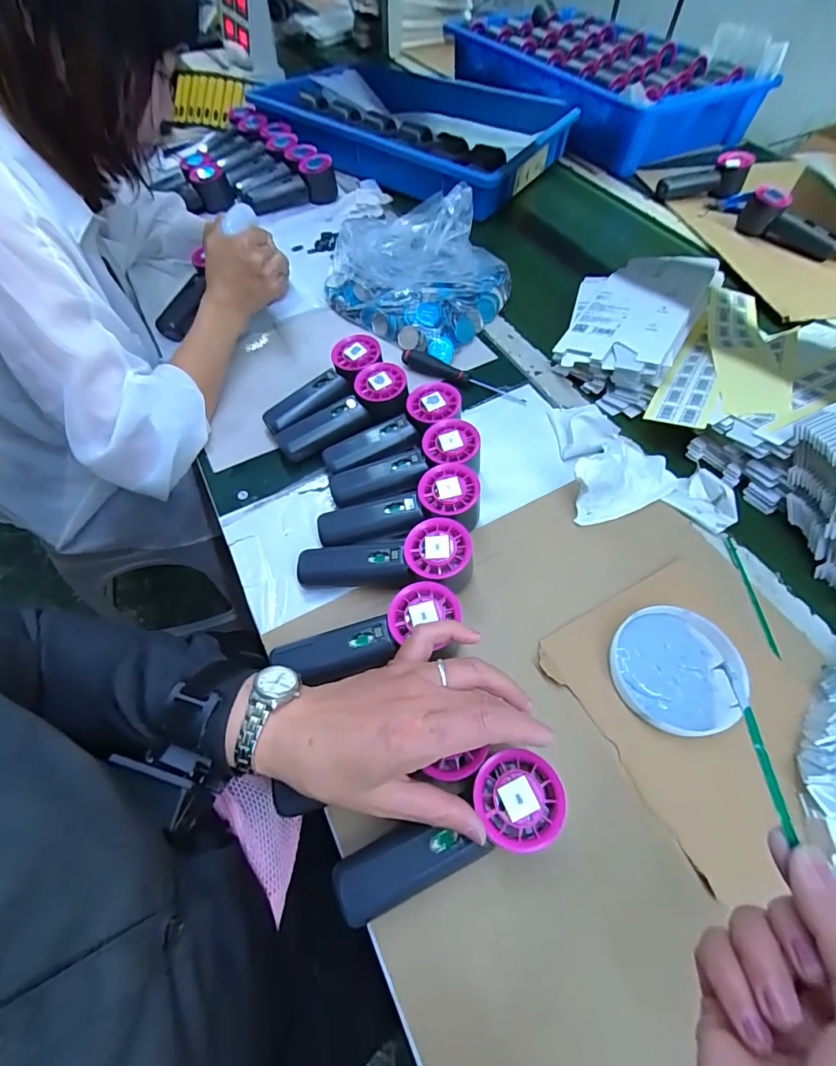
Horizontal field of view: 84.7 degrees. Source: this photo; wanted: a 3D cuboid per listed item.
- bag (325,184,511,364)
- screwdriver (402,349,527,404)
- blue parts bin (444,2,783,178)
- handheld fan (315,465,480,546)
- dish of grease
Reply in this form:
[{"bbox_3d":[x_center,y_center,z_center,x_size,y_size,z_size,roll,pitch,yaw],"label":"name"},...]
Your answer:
[{"bbox_3d":[-0.012,-0.371,0.638,0.257,0.088,0.218,30,63,17],"label":"bag"},{"bbox_3d":[0.057,-0.193,0.566,0.160,0.020,0.022,24,61,14],"label":"screwdriver"},{"bbox_3d":[0.385,-0.974,0.992,0.390,0.121,0.525,-31,63,-18],"label":"blue parts bin"},{"bbox_3d":[-0.016,-0.013,0.436,0.153,0.054,0.067,-15,60,-9],"label":"handheld fan"},{"bbox_3d":[0.210,0.110,0.372,0.100,0.018,0.097,0,58,0],"label":"dish of grease"}]

